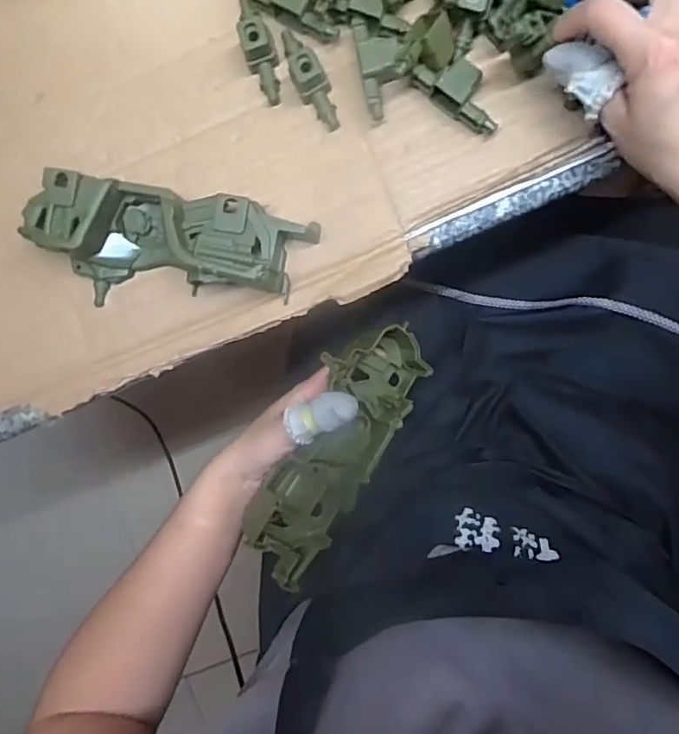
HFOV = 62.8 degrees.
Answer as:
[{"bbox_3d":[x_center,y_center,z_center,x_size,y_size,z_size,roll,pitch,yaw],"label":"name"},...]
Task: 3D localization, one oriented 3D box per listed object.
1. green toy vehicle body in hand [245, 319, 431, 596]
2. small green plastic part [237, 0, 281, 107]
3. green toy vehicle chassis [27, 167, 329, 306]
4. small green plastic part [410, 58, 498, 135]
[{"bbox_3d":[-0.002,0.052,0.390,0.073,0.031,0.182,37,76,-21],"label":"green toy vehicle body in hand"},{"bbox_3d":[-0.051,-0.202,0.349,0.019,0.020,0.065,-15,90,6],"label":"small green plastic part"},{"bbox_3d":[-0.110,-0.076,0.352,0.183,0.038,0.073,10,93,5],"label":"green toy vehicle chassis"},{"bbox_3d":[0.075,-0.169,0.338,0.059,0.018,0.026,38,95,3],"label":"small green plastic part"}]

